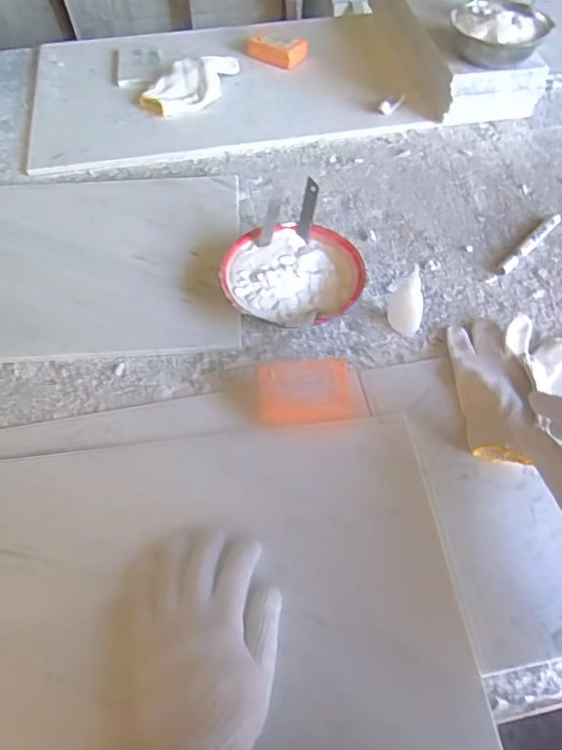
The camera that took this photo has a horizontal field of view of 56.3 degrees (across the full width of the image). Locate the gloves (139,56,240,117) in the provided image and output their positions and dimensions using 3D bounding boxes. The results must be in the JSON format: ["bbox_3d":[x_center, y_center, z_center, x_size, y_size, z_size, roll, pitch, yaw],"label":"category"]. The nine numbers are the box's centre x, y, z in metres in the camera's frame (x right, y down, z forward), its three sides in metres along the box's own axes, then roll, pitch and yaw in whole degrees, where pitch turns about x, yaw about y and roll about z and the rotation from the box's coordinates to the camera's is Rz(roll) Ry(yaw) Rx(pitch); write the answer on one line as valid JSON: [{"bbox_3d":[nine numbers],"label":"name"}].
[{"bbox_3d":[-0.146,-0.490,0.872,0.087,0.038,0.184,30,62,18],"label":"gloves"}]

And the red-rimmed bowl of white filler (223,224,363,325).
[{"bbox_3d":[0.014,-0.111,0.637,0.159,0.051,0.154,-1,57,1],"label":"red-rimmed bowl of white filler"}]

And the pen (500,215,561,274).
[{"bbox_3d":[0.331,-0.174,0.697,0.014,0.017,0.138,39,66,23],"label":"pen"}]

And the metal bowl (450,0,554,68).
[{"bbox_3d":[0.321,-0.511,0.783,0.128,0.043,0.128,0,65,0],"label":"metal bowl"}]

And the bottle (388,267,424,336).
[{"bbox_3d":[0.144,-0.083,0.594,0.037,0.088,0.030,15,66,7],"label":"bottle"}]

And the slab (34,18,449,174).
[{"bbox_3d":[-0.092,-0.500,0.899,0.636,0.029,0.347,-9,57,-5],"label":"slab"}]

